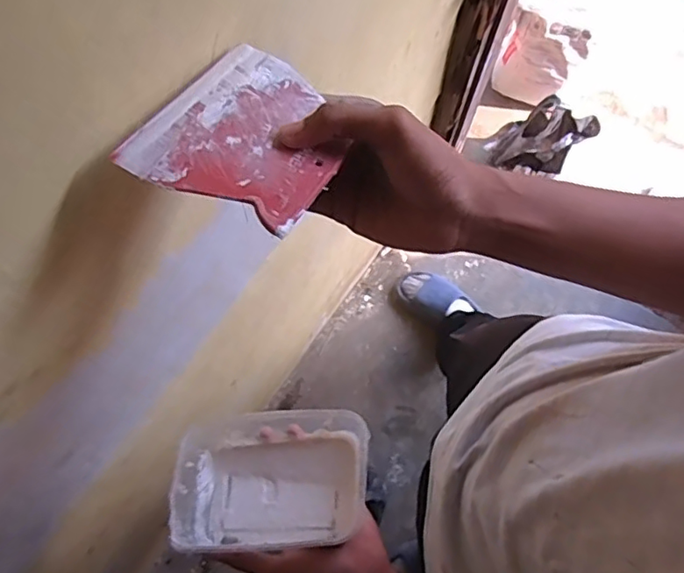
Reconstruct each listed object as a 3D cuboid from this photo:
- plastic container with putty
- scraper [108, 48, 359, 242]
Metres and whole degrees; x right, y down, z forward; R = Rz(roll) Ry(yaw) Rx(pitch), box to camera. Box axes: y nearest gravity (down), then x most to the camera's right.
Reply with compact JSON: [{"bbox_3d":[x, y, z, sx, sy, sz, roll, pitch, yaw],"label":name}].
[{"bbox_3d":[-0.063,0.171,0.520,0.167,0.058,0.111,-4,75,-3],"label":"plastic container with putty"},{"bbox_3d":[-0.049,-0.087,0.324,0.100,0.004,0.116,27,60,10],"label":"scraper"}]

